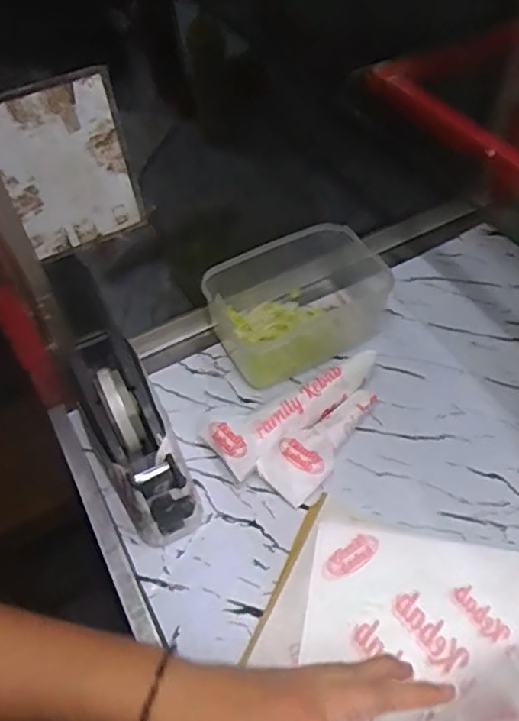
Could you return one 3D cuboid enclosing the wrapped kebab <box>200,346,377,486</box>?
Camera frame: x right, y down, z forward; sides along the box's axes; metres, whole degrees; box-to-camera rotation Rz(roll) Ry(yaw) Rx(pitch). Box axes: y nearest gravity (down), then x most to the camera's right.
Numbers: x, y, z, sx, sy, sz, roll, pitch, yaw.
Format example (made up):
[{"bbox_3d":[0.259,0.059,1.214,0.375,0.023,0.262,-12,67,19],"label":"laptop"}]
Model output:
[{"bbox_3d":[0.036,0.044,0.653,0.200,0.037,0.074,-34,56,-19],"label":"wrapped kebab"}]

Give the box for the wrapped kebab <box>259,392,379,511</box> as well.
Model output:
[{"bbox_3d":[0.068,0.081,0.621,0.147,0.027,0.057,-39,58,-23],"label":"wrapped kebab"}]

